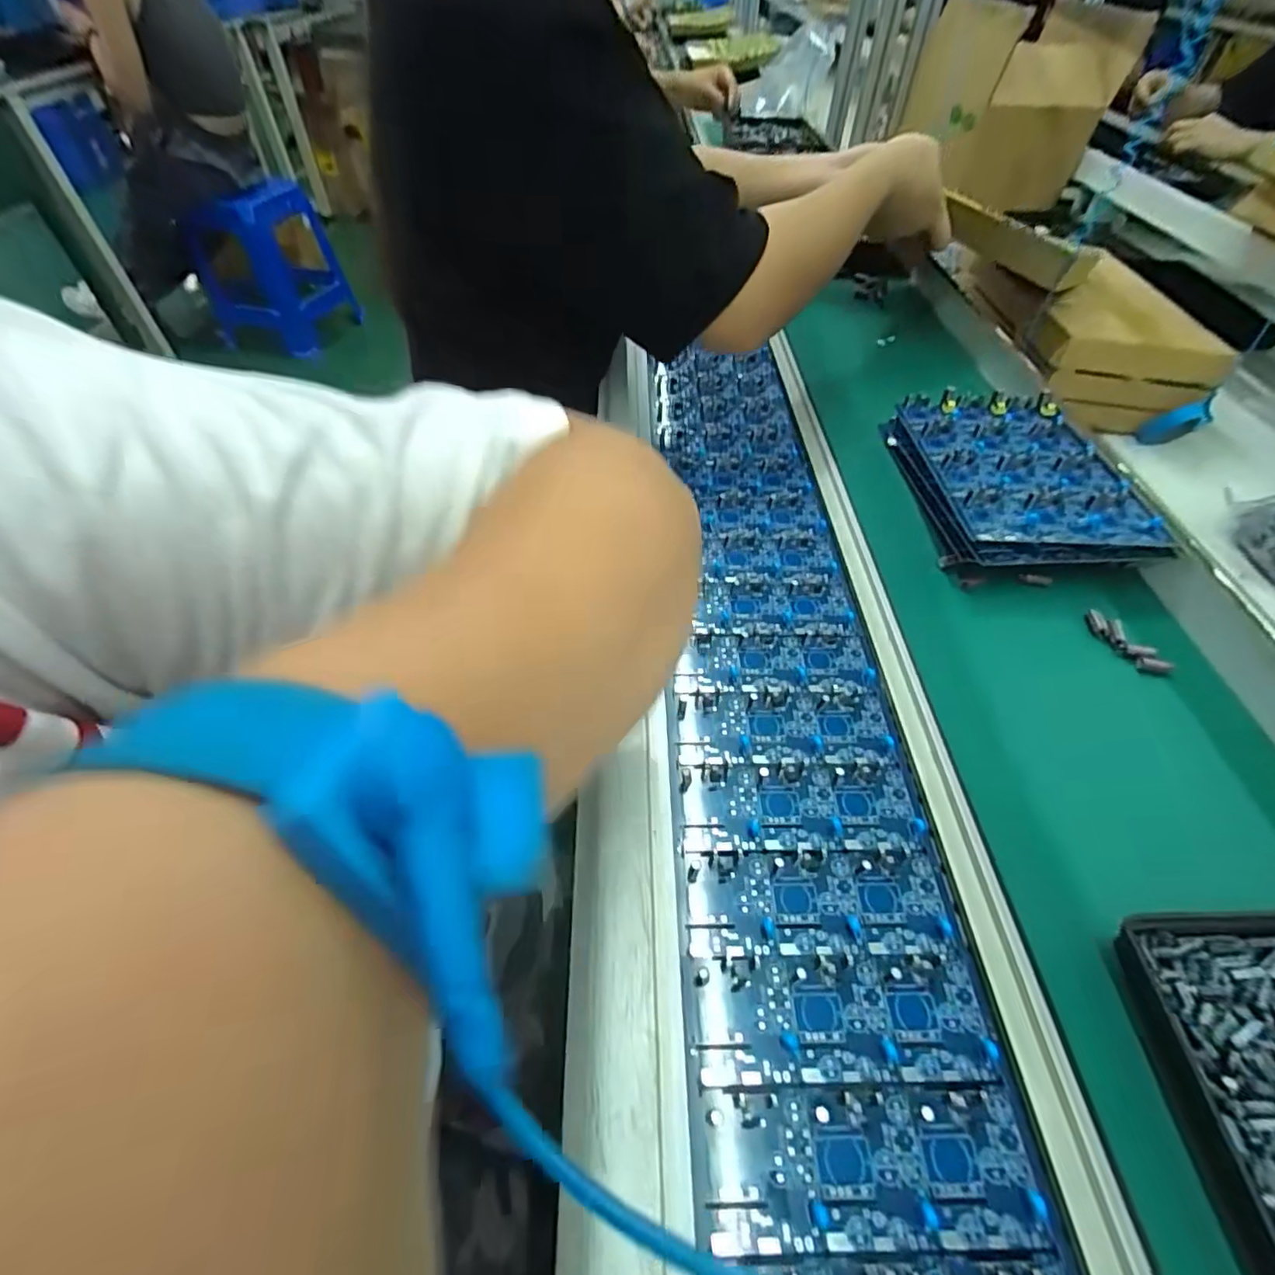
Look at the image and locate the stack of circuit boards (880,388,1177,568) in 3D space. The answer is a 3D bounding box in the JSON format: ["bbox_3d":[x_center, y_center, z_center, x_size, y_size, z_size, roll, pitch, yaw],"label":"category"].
[{"bbox_3d":[0.296,-0.127,0.470,0.135,0.048,0.202,0,51,-1],"label":"stack of circuit boards"}]

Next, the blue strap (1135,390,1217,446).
[{"bbox_3d":[0.656,-0.263,0.711,0.056,0.065,0.019,7,51,5],"label":"blue strap"}]

